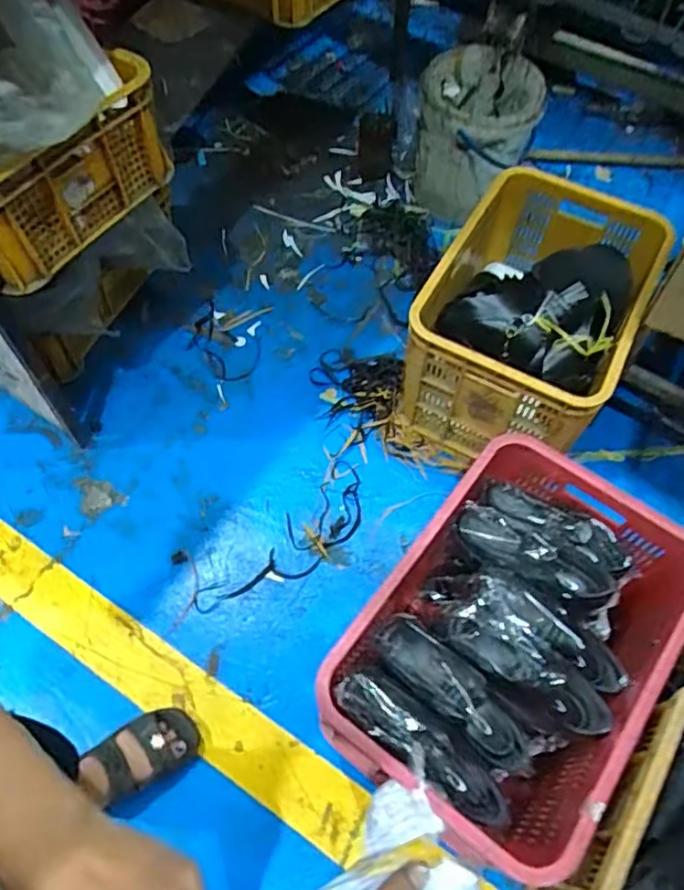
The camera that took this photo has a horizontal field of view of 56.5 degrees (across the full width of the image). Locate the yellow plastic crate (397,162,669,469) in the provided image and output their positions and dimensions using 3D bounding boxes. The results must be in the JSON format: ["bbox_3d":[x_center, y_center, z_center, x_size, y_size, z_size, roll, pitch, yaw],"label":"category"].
[{"bbox_3d":[0.379,-0.248,1.293,0.366,0.291,0.564,24,66,14],"label":"yellow plastic crate"}]

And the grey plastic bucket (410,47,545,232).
[{"bbox_3d":[0.332,-0.790,1.596,0.280,0.256,0.339,5,62,1],"label":"grey plastic bucket"}]

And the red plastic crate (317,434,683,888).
[{"bbox_3d":[0.247,0.299,0.966,0.362,0.280,0.521,34,66,16],"label":"red plastic crate"}]

